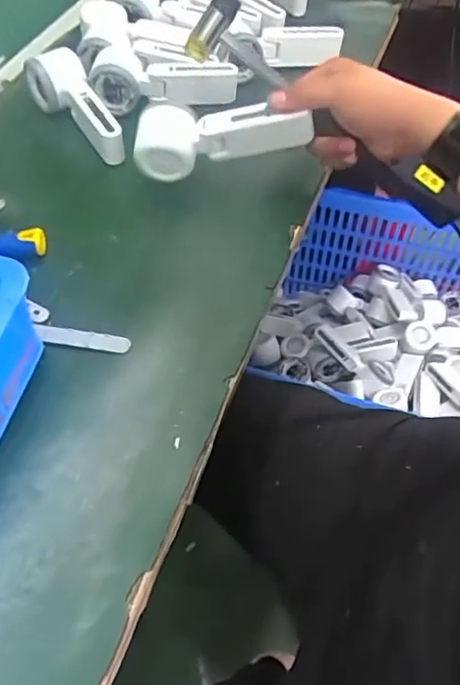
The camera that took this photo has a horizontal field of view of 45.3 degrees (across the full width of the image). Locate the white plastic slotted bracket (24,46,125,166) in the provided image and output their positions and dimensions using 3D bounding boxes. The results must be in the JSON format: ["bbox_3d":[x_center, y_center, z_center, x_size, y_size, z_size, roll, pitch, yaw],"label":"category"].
[{"bbox_3d":[-0.167,-0.251,0.592,0.063,0.060,0.148,-21,60,-16],"label":"white plastic slotted bracket"}]

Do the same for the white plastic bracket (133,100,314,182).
[{"bbox_3d":[-0.004,-0.203,0.525,0.176,0.060,0.054,-7,63,5],"label":"white plastic bracket"}]

